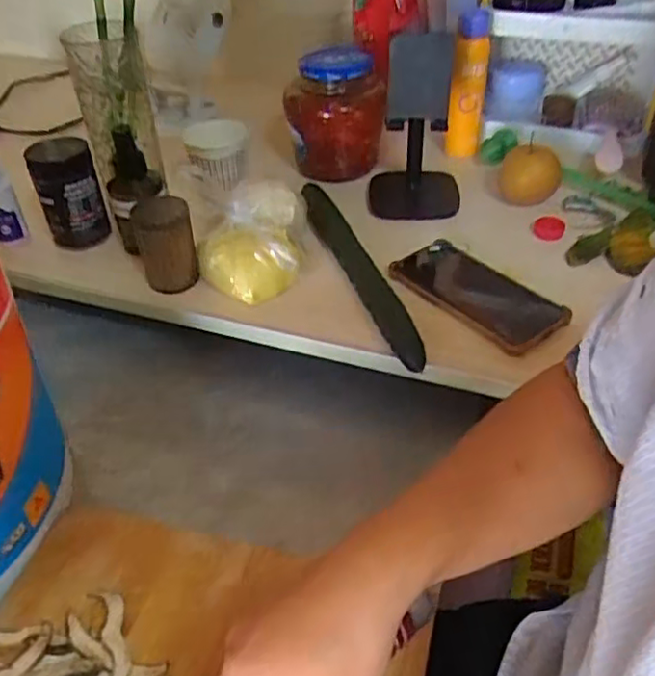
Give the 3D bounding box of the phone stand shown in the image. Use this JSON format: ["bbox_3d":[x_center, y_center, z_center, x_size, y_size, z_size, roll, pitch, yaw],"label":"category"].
[{"bbox_3d":[0.098,-0.231,0.710,0.103,0.177,0.096,3,41,7],"label":"phone stand"}]

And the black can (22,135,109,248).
[{"bbox_3d":[-0.276,-0.155,0.699,0.062,0.106,0.065,-15,43,-14],"label":"black can"}]

